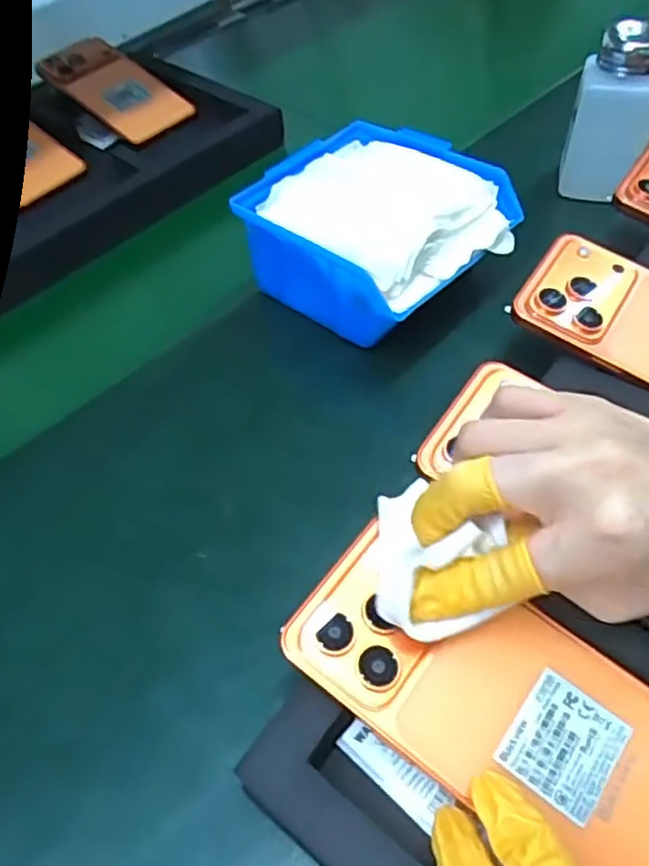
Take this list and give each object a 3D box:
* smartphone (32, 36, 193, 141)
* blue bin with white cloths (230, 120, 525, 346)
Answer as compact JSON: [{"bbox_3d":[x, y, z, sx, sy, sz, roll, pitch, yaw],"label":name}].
[{"bbox_3d":[-0.192,-0.317,0.621,0.142,0.013,0.068,41,71,13],"label":"smartphone"},{"bbox_3d":[0.034,-0.121,0.423,0.144,0.070,0.125,34,63,28],"label":"blue bin with white cloths"}]

